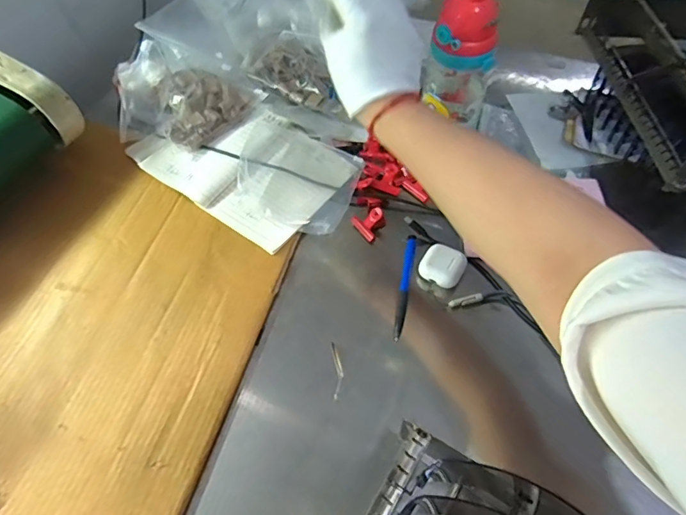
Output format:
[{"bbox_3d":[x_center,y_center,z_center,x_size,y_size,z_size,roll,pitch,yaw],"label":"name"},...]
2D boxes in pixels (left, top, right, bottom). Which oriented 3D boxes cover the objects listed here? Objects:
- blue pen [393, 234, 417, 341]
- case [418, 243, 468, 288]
[{"bbox_3d":[0.068,0.028,0.522,0.011,0.010,0.128,9,55,7],"label":"blue pen"},{"bbox_3d":[0.108,0.010,0.525,0.046,0.025,0.040,34,61,21],"label":"case"}]

